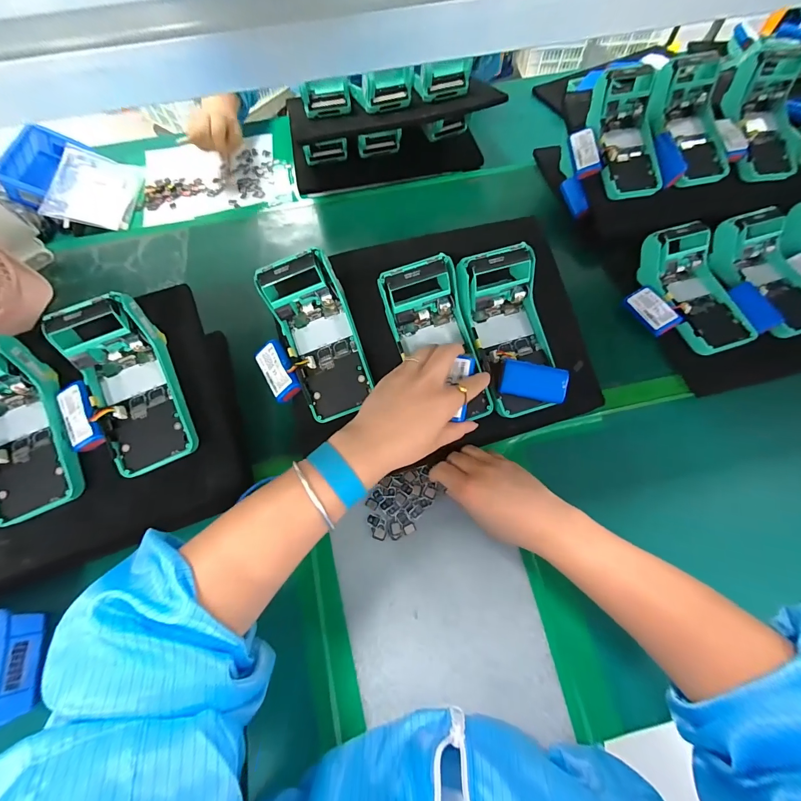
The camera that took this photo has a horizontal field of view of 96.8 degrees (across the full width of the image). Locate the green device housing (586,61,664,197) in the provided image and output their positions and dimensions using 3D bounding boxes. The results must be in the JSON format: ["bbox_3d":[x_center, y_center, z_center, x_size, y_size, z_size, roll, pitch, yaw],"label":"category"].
[{"bbox_3d":[0.330,-0.382,0.522,0.082,0.054,0.167,-8,94,-2],"label":"green device housing"}]

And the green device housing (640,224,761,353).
[{"bbox_3d":[0.387,-0.141,0.465,0.086,0.085,0.162,-13,63,-5],"label":"green device housing"}]

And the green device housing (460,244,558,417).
[{"bbox_3d":[0.118,-0.072,0.367,0.082,0.082,0.153,-17,68,-6],"label":"green device housing"}]

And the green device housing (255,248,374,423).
[{"bbox_3d":[-0.088,-0.067,0.389,0.075,0.047,0.167,-20,100,-7],"label":"green device housing"}]

